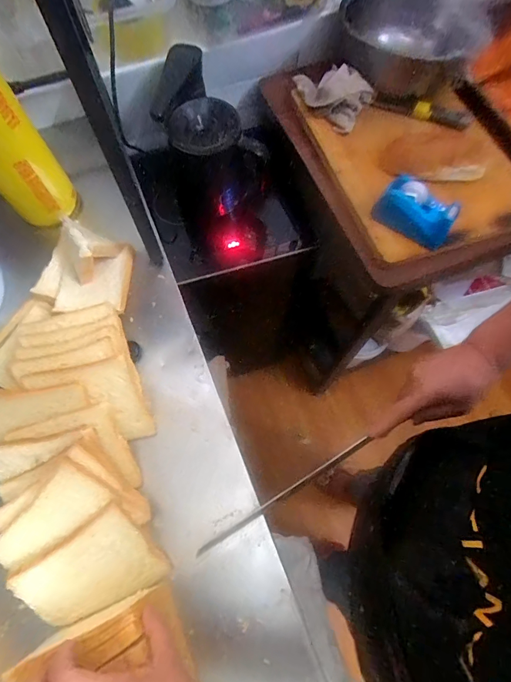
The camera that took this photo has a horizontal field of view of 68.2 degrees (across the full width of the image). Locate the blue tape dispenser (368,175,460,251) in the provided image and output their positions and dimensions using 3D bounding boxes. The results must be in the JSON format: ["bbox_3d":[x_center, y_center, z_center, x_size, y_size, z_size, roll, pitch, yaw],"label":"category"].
[{"bbox_3d":[0.241,-0.191,0.570,0.120,0.085,0.042,29,72,10],"label":"blue tape dispenser"}]

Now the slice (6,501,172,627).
[{"bbox_3d":[-0.165,0.241,0.392,0.118,0.011,0.105,-33,112,-16],"label":"slice"}]

